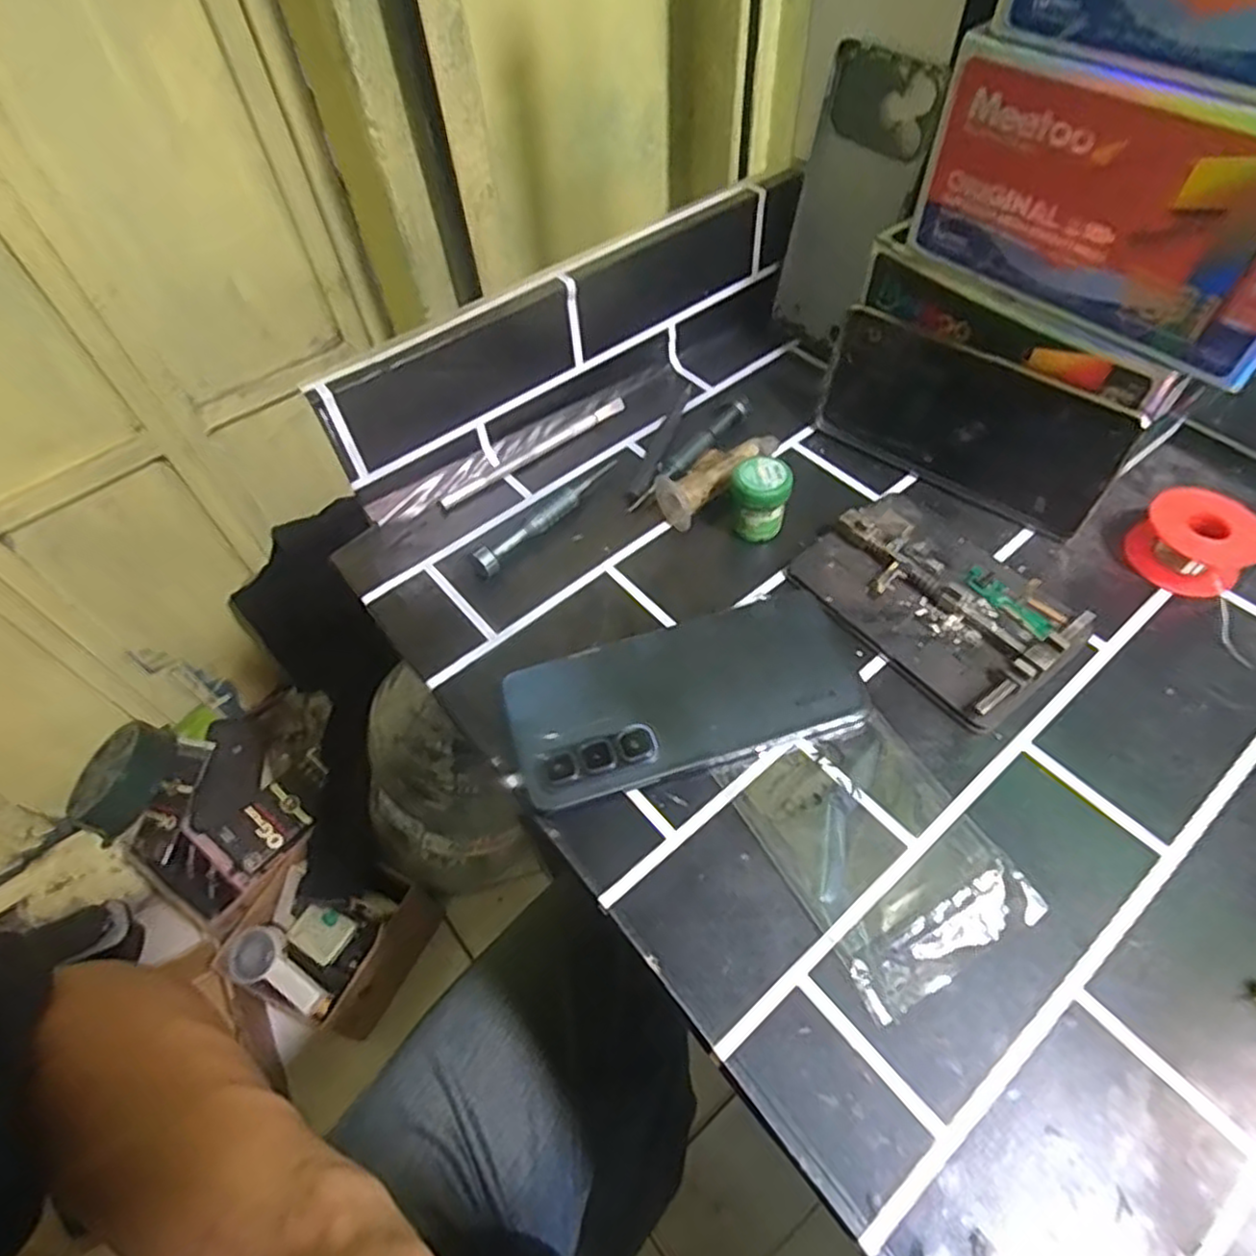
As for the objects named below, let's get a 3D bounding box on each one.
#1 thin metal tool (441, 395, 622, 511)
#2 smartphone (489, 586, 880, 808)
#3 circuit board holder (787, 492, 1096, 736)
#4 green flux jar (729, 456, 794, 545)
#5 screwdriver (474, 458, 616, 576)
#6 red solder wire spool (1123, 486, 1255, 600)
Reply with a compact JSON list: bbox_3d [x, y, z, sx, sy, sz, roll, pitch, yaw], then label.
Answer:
[{"bbox_3d":[-0.059,-0.113,0.462,0.139,0.009,0.012,-35,61,-19],"label":"thin metal tool"},{"bbox_3d":[0.027,0.034,0.349,0.166,0.013,0.077,-17,56,-9],"label":"smartphone"},{"bbox_3d":[0.159,-0.018,0.372,0.092,0.020,0.128,-34,60,-19],"label":"circuit board holder"},{"bbox_3d":[0.073,-0.071,0.402,0.031,0.040,0.026,2,55,4],"label":"green flux jar"},{"bbox_3d":[-0.047,-0.067,0.420,0.016,0.018,0.111,37,65,25],"label":"screwdriver"},{"bbox_3d":[0.295,-0.044,0.376,0.044,0.029,0.052,-30,59,-17],"label":"red solder wire spool"}]

